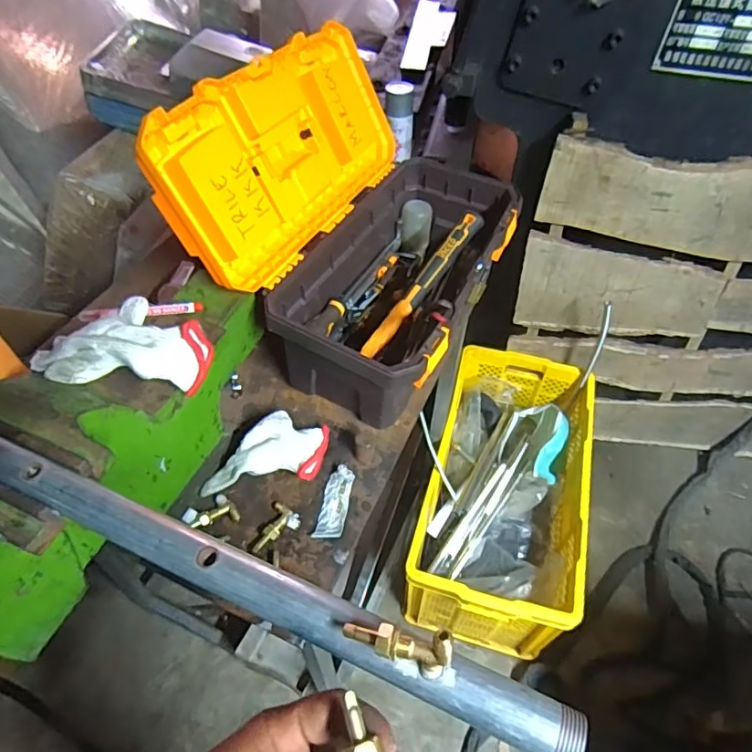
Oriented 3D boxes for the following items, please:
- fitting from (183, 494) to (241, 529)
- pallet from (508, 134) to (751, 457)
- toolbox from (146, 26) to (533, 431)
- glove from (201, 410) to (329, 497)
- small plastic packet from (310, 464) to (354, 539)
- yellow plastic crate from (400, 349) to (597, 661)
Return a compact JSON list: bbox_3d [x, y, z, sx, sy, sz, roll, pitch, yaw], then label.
[{"bbox_3d":[-0.198,0.163,0.634,0.060,0.015,0.034,-14,52,-11],"label":"fitting"},{"bbox_3d":[0.819,-0.126,1.318,0.924,0.803,0.154,6,51,4],"label":"pallet"},{"bbox_3d":[-0.014,-0.225,0.729,0.344,0.308,0.442,21,54,16],"label":"toolbox"},{"bbox_3d":[-0.138,0.095,0.665,0.157,0.050,0.092,-6,51,-5],"label":"glove"},{"bbox_3d":[-0.049,0.154,0.645,0.033,0.013,0.092,10,52,8],"label":"small plastic packet"},{"bbox_3d":[0.311,0.293,1.327,0.345,0.307,0.661,12,52,9],"label":"yellow plastic crate"}]

